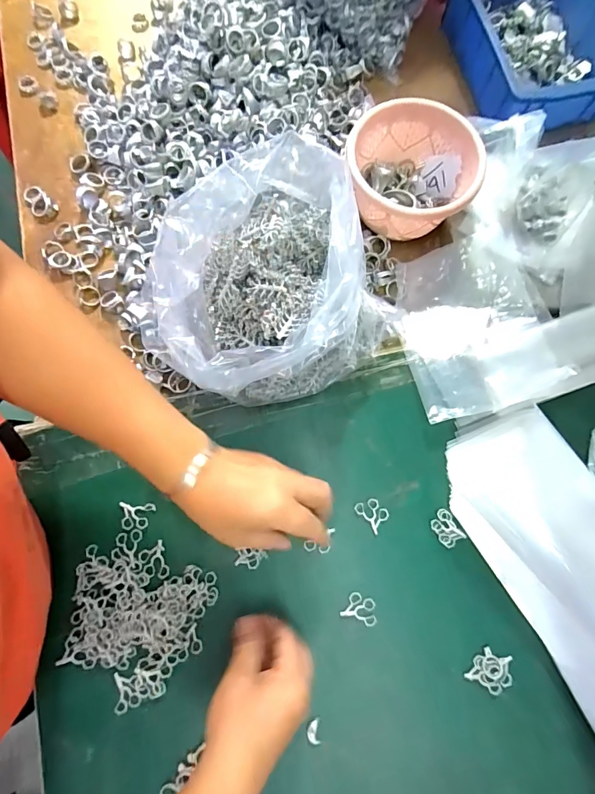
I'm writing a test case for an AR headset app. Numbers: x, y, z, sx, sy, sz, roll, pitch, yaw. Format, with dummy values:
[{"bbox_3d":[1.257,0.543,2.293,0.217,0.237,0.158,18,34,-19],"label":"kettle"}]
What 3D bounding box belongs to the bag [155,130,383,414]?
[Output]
[{"bbox_3d":[-0.027,-0.095,0.390,0.206,0.146,0.181,-23,78,-7],"label":"bag"}]

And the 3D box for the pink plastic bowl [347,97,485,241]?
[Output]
[{"bbox_3d":[0.130,-0.257,0.471,0.137,0.071,0.139,0,78,-2],"label":"pink plastic bowl"}]

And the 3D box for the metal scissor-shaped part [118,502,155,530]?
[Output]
[{"bbox_3d":[-0.163,0.121,0.410,0.034,0.004,0.026,3,78,-1],"label":"metal scissor-shaped part"}]

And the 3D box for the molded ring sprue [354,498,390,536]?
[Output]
[{"bbox_3d":[0.078,0.120,0.422,0.025,0.004,0.034,-41,82,-9],"label":"molded ring sprue"}]

